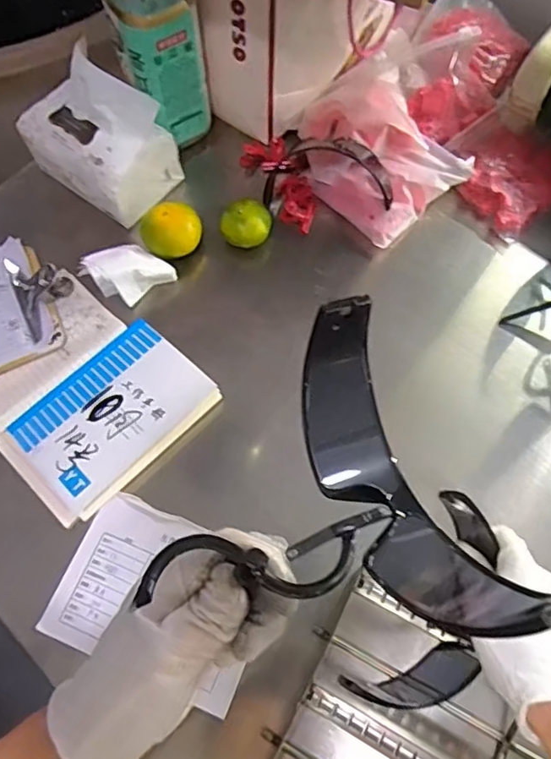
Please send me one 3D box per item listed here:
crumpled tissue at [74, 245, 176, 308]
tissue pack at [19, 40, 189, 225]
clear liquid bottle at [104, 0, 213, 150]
[{"bbox_3d":[-0.155,-0.116,0.621,0.082,0.045,0.049,-31,69,-11],"label":"crumpled tissue"},{"bbox_3d":[-0.198,-0.269,0.636,0.143,0.131,0.098,35,72,16],"label":"tissue pack"},{"bbox_3d":[-0.120,-0.344,0.621,0.085,0.202,0.079,-11,66,-3],"label":"clear liquid bottle"}]

